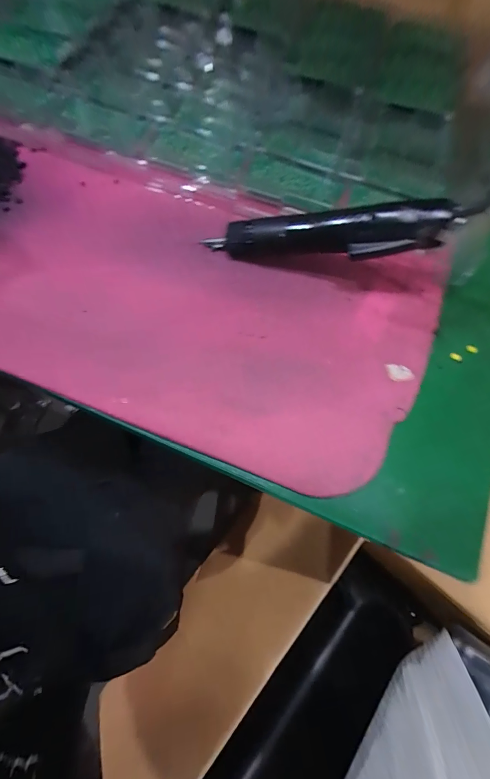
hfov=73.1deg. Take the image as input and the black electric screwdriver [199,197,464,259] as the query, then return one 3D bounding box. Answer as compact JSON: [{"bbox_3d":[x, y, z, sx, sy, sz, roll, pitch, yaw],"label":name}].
[{"bbox_3d":[0.067,-0.142,0.309,0.220,0.031,0.038,6,65,22],"label":"black electric screwdriver"}]

